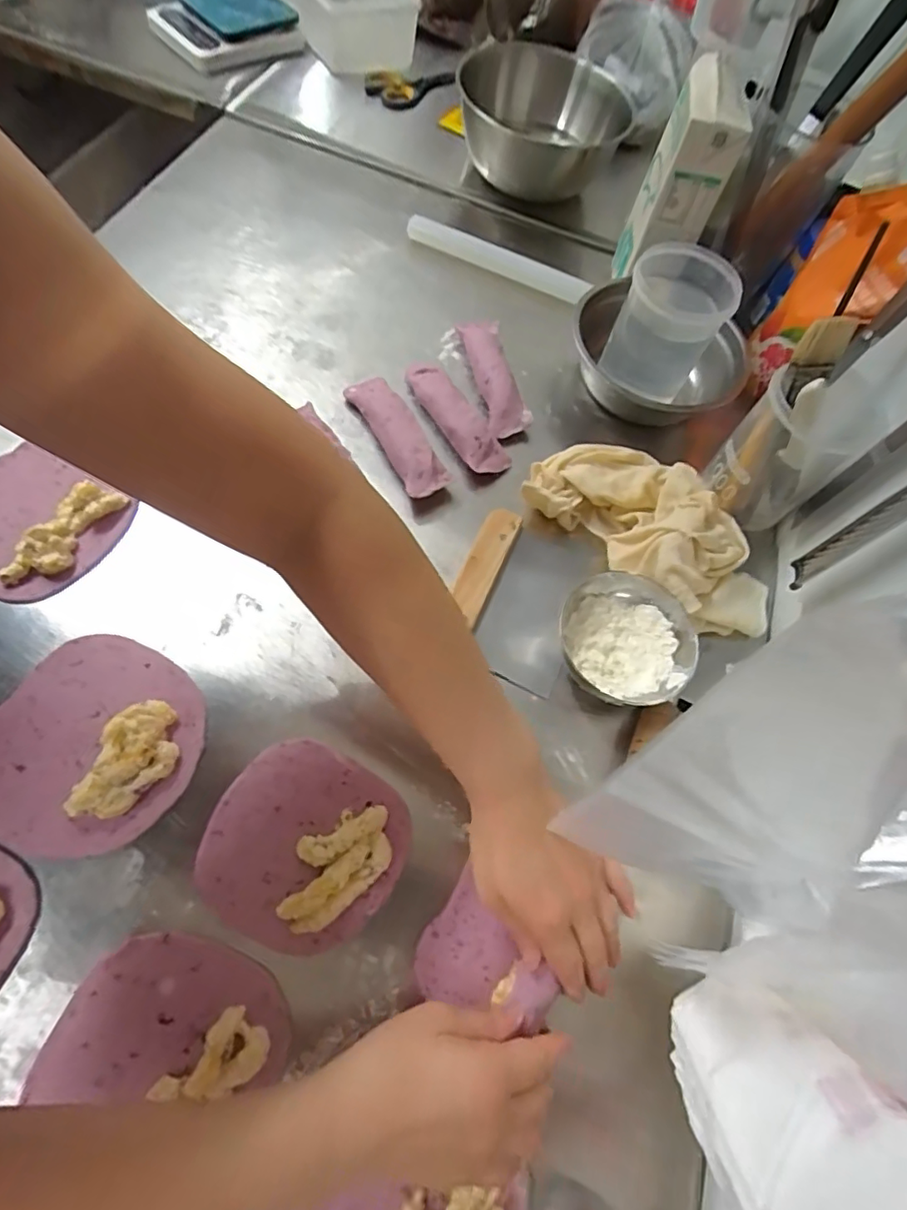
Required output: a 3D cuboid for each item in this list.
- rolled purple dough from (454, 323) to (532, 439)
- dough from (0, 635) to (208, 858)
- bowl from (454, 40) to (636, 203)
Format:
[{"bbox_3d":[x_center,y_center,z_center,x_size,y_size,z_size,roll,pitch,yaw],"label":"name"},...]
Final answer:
[{"bbox_3d":[0.044,-0.245,0.599,0.044,0.023,0.152,-7,66,-11],"label":"rolled purple dough"},{"bbox_3d":[-0.261,0.100,0.404,0.137,0.026,0.147,3,65,-7],"label":"dough"},{"bbox_3d":[0.104,-0.598,0.712,0.208,0.094,0.239,18,64,0],"label":"bowl"}]

